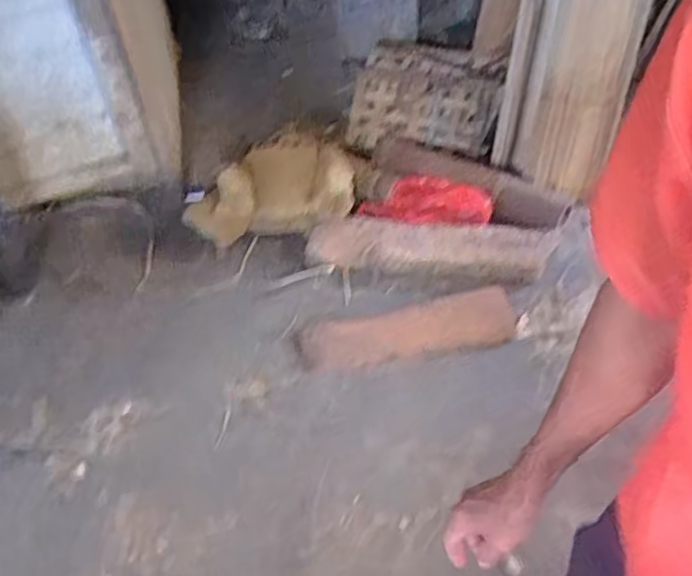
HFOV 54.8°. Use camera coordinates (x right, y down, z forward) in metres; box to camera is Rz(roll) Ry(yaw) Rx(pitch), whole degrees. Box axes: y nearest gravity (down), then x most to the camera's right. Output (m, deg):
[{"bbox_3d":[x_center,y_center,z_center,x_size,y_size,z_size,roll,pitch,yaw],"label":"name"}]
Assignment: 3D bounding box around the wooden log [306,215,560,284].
[{"bbox_3d":[0.193,-0.091,1.527,0.554,0.056,0.146,4,51,5],"label":"wooden log"}]

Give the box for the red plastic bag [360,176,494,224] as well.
[{"bbox_3d":[0.193,-0.212,1.601,0.299,0.044,0.140,3,51,5],"label":"red plastic bag"}]

